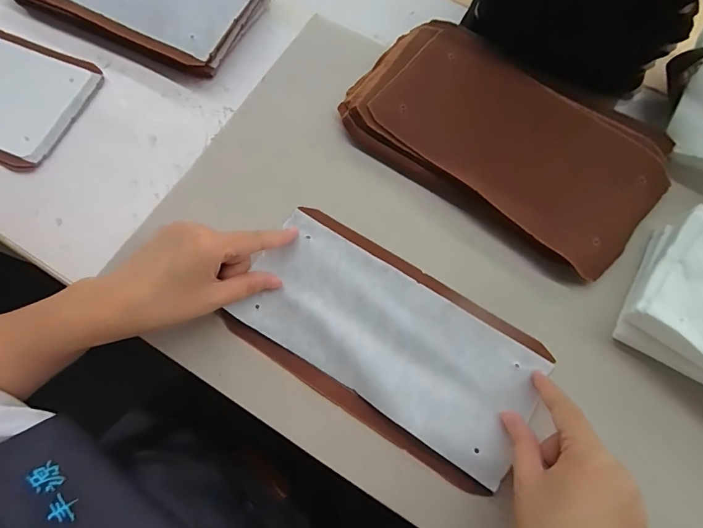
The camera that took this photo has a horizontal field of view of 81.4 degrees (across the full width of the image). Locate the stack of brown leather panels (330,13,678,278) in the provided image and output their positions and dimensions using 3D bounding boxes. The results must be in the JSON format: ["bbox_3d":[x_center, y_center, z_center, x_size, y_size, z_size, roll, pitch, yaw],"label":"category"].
[{"bbox_3d":[0.141,-0.124,0.378,0.275,0.026,0.157,36,77,10],"label":"stack of brown leather panels"}]

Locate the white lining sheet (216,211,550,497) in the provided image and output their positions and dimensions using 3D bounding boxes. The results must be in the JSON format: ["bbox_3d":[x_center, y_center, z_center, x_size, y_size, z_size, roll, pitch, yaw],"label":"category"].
[{"bbox_3d":[0.029,0.058,0.334,0.243,0.009,0.106,32,70,10],"label":"white lining sheet"}]

